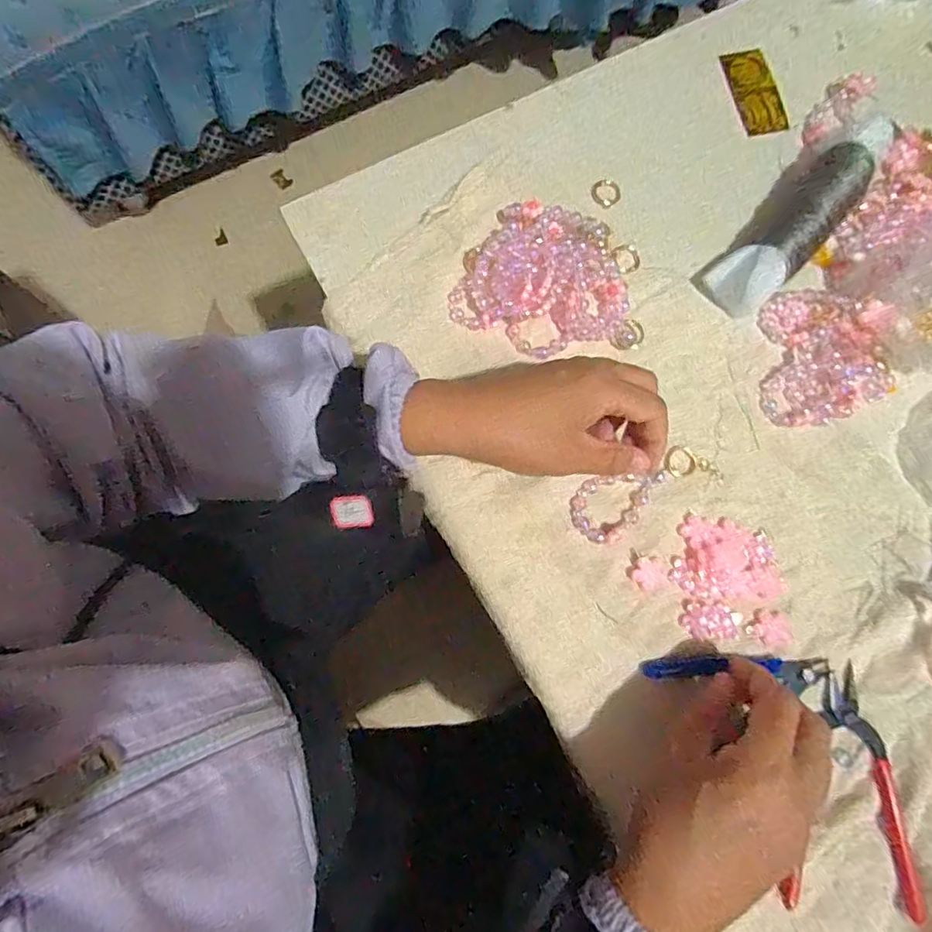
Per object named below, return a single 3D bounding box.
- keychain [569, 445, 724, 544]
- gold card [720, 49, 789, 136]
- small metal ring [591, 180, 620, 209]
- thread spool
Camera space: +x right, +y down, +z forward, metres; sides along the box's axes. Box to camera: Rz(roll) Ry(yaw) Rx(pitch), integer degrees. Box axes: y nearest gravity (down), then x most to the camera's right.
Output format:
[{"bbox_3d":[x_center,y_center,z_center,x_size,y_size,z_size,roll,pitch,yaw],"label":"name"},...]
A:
[{"bbox_3d":[0.127,0.017,0.383,0.111,0.005,0.044,-24,80,-8],"label":"keychain"},{"bbox_3d":[0.245,-0.318,0.457,0.040,0.004,0.079,-14,79,-3],"label":"gold card"},{"bbox_3d":[0.113,-0.220,0.435,0.023,0.007,0.021,0,79,-1],"label":"small metal ring"},{"bbox_3d":[0.257,-0.188,0.412,0.177,0.039,0.048,-44,83,-8],"label":"thread spool"}]

